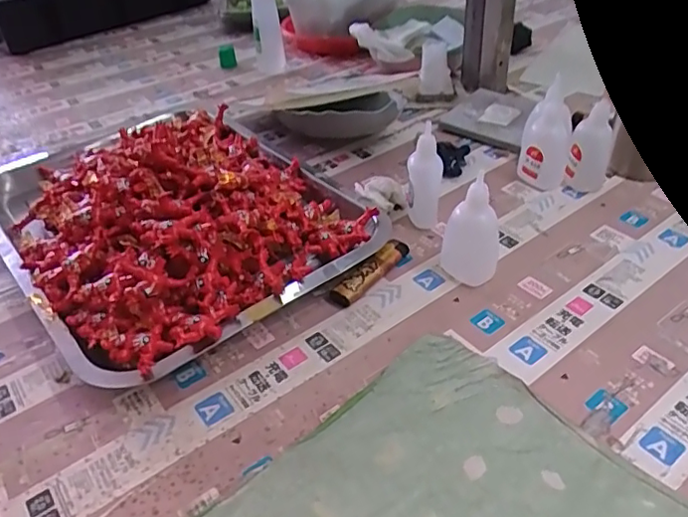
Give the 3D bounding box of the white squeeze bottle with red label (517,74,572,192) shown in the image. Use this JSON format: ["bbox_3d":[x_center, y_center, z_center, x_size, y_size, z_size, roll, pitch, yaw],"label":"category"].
[{"bbox_3d":[0.188,-0.112,0.539,0.042,0.081,0.051,9,41,15],"label":"white squeeze bottle with red label"}]

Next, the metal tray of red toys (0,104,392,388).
[{"bbox_3d":[-0.161,-0.057,0.503,0.255,0.082,0.347,-31,46,-29],"label":"metal tray of red toys"}]

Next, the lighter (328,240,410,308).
[{"bbox_3d":[0.023,0.010,0.453,0.081,0.019,0.016,-34,47,-31],"label":"lighter"}]

